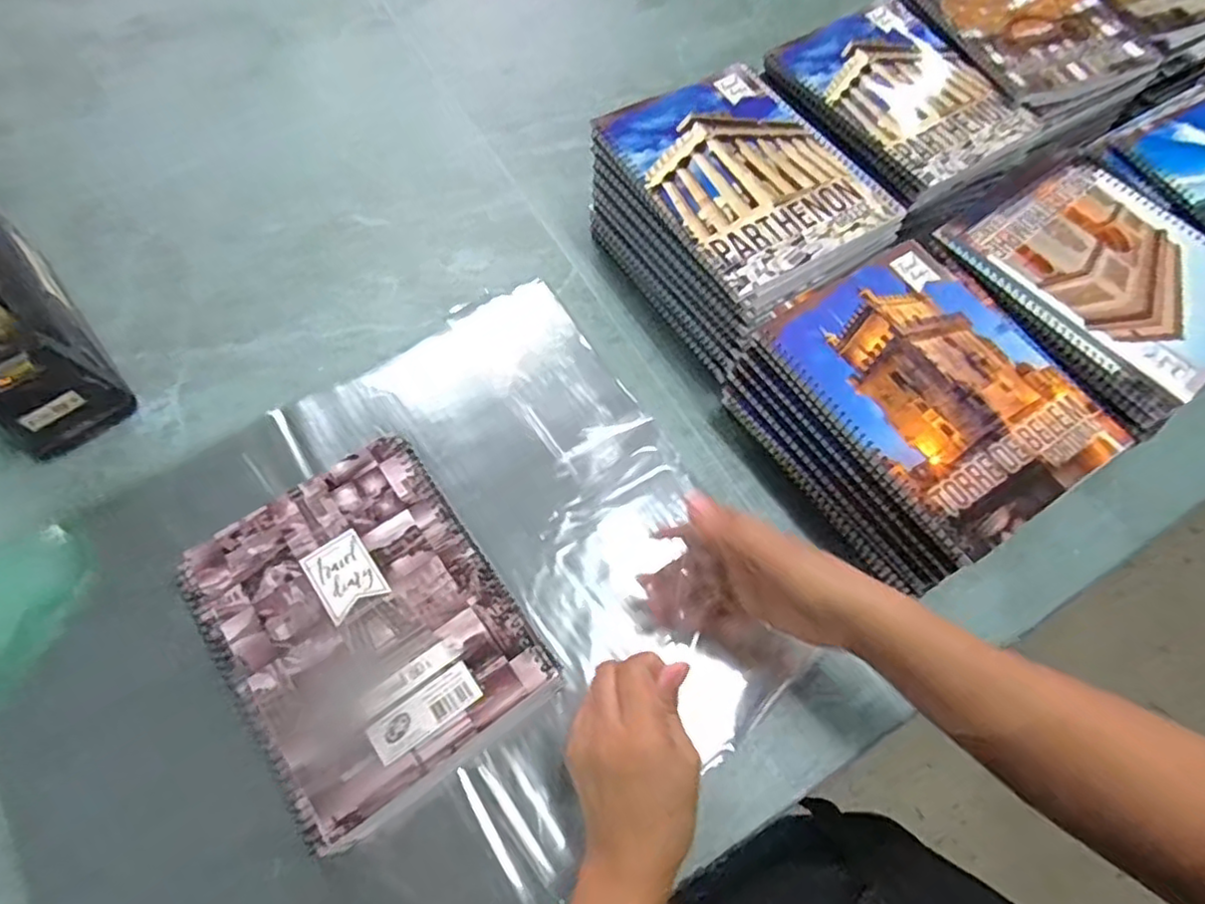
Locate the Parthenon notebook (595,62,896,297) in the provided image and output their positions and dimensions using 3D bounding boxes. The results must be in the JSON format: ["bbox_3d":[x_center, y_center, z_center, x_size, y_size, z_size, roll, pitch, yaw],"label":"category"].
[{"bbox_3d":[0.106,-0.215,0.501,0.155,0.009,0.197,-28,69,-15],"label":"Parthenon notebook"}]

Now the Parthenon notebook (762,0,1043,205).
[{"bbox_3d":[0.247,-0.308,0.563,0.156,0.016,0.200,-30,70,-16],"label":"Parthenon notebook"}]

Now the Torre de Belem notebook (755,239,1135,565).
[{"bbox_3d":[0.218,-0.046,0.428,0.147,0.008,0.190,-33,70,-15],"label":"Torre de Belem notebook"}]

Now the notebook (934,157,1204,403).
[{"bbox_3d":[0.369,-0.136,0.477,0.153,0.013,0.189,-37,72,-18],"label":"notebook"}]

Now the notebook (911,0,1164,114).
[{"bbox_3d":[0.377,-0.391,0.593,0.163,0.013,0.200,-22,68,-13],"label":"notebook"}]

